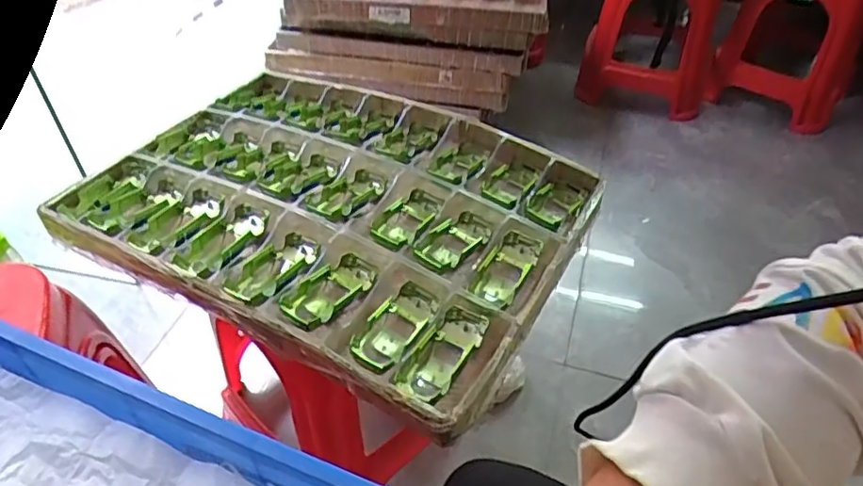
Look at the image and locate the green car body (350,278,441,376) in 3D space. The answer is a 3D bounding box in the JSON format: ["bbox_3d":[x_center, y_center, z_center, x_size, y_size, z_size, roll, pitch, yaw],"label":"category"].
[{"bbox_3d":[-0.041,0.097,0.689,0.057,0.036,0.133,21,48,19],"label":"green car body"}]

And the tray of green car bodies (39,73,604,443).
[{"bbox_3d":[-0.137,-0.068,0.853,0.644,0.064,0.479,22,48,21],"label":"tray of green car bodies"}]

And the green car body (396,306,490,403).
[{"bbox_3d":[0.014,0.122,0.673,0.054,0.035,0.123,23,48,21],"label":"green car body"}]

